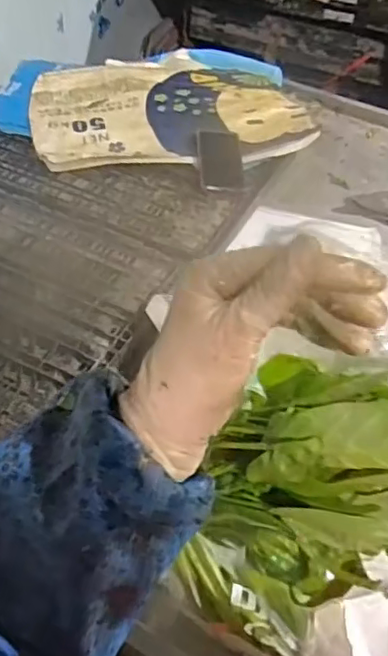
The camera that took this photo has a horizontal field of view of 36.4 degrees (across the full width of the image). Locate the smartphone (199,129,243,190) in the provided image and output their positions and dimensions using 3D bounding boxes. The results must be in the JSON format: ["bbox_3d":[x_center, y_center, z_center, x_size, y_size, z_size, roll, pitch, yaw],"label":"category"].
[{"bbox_3d":[0.048,-0.304,1.065,0.074,0.010,0.145,-7,64,9],"label":"smartphone"}]

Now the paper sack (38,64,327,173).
[{"bbox_3d":[-0.055,-0.454,1.192,0.525,0.048,0.397,-5,51,-9],"label":"paper sack"}]

